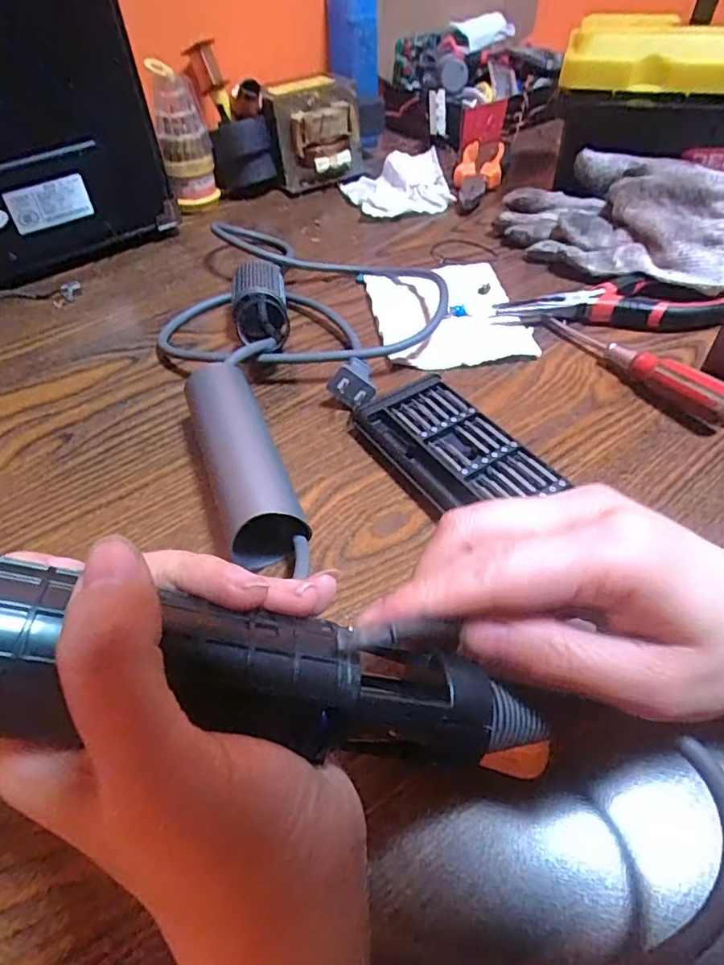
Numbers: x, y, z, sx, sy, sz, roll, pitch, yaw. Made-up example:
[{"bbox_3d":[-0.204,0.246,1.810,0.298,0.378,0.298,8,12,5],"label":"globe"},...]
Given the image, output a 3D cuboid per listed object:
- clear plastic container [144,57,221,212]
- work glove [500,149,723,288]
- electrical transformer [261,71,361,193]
[{"bbox_3d":[-0.156,-0.300,0.497,0.043,0.107,0.043,-11,48,-9],"label":"clear plastic container"},{"bbox_3d":[0.214,-0.198,0.433,0.193,0.057,0.132,1,48,4],"label":"work glove"},{"bbox_3d":[-0.043,-0.331,0.541,0.086,0.087,0.052,-2,47,-1],"label":"electrical transformer"}]

